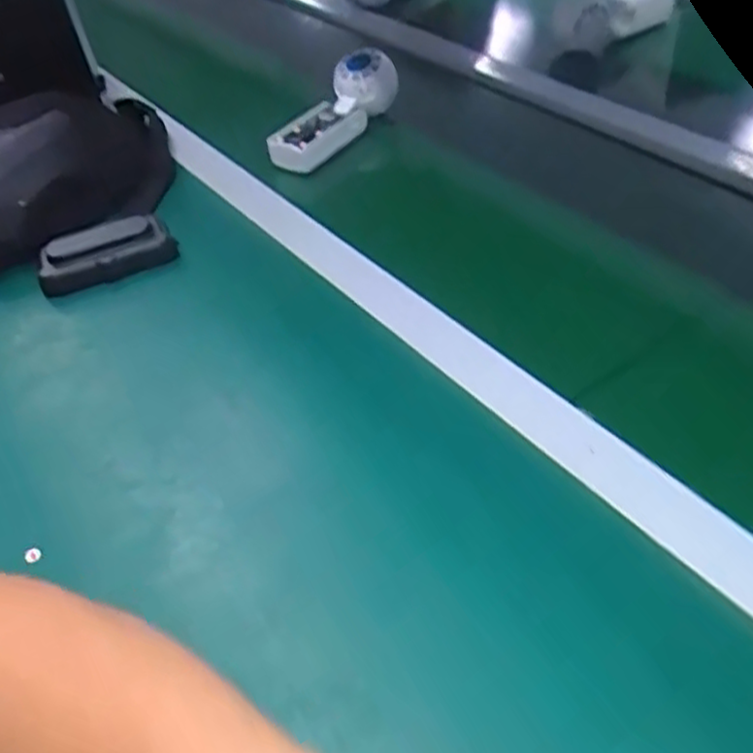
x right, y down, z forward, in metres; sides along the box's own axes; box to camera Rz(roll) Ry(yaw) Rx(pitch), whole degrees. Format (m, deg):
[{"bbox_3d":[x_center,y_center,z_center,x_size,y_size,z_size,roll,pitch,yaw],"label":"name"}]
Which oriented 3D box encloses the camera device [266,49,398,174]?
[{"bbox_3d":[-0.043,-0.269,0.769,0.051,0.057,0.173,29,68,28],"label":"camera device"}]

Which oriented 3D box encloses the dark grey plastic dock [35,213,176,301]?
[{"bbox_3d":[-0.217,-0.099,0.608,0.107,0.047,0.028,-20,47,-16],"label":"dark grey plastic dock"}]

